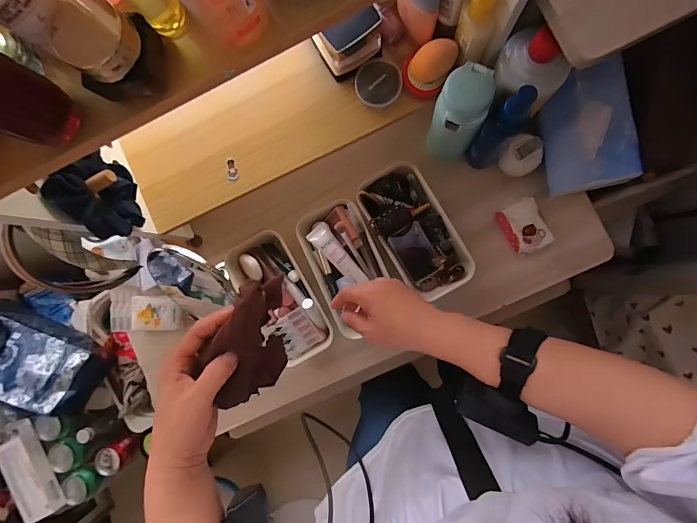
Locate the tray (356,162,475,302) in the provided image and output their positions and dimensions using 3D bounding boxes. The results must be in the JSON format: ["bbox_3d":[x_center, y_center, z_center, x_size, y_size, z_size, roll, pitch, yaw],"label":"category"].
[{"bbox_3d":[0.097,-0.043,0.509,0.098,0.047,0.196,-31,87,4],"label":"tray"}]

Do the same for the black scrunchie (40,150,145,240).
[{"bbox_3d":[-0.270,-0.069,0.374,0.034,0.090,0.090,-13,88,5],"label":"black scrunchie"}]

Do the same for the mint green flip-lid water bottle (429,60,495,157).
[{"bbox_3d":[0.137,-0.180,0.432,0.059,0.132,0.062,0,89,5],"label":"mint green flip-lid water bottle"}]

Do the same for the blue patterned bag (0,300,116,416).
[{"bbox_3d":[-0.638,0.185,0.666,0.290,0.132,0.132,22,91,5],"label":"blue patterned bag"}]

